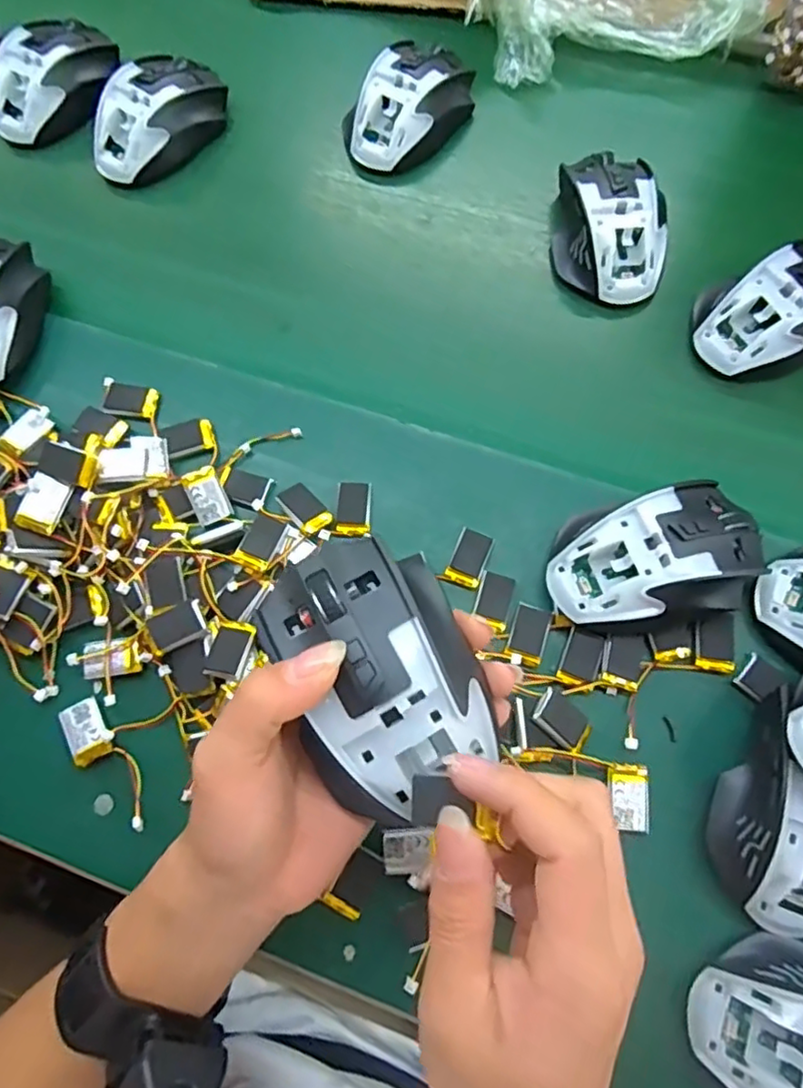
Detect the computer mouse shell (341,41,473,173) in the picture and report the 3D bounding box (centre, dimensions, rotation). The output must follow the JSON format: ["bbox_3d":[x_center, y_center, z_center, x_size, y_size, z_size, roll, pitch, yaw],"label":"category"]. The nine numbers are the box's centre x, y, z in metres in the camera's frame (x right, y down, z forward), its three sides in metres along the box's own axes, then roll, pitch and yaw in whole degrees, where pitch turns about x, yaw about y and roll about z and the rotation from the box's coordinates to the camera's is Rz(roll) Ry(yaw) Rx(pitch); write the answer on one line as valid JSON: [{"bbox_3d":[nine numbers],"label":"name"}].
[{"bbox_3d":[0.004,-0.325,0.465,0.061,0.038,0.101,39,77,13],"label":"computer mouse shell"}]

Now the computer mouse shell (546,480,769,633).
[{"bbox_3d":[0.138,0.009,0.340,0.116,0.044,0.072,-18,72,-4],"label":"computer mouse shell"}]

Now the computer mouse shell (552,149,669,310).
[{"bbox_3d":[0.141,-0.215,0.424,0.069,0.037,0.100,1,72,2],"label":"computer mouse shell"}]

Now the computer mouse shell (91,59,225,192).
[{"bbox_3d":[-0.184,-0.321,0.480,0.110,0.053,0.059,-41,75,-11],"label":"computer mouse shell"}]

